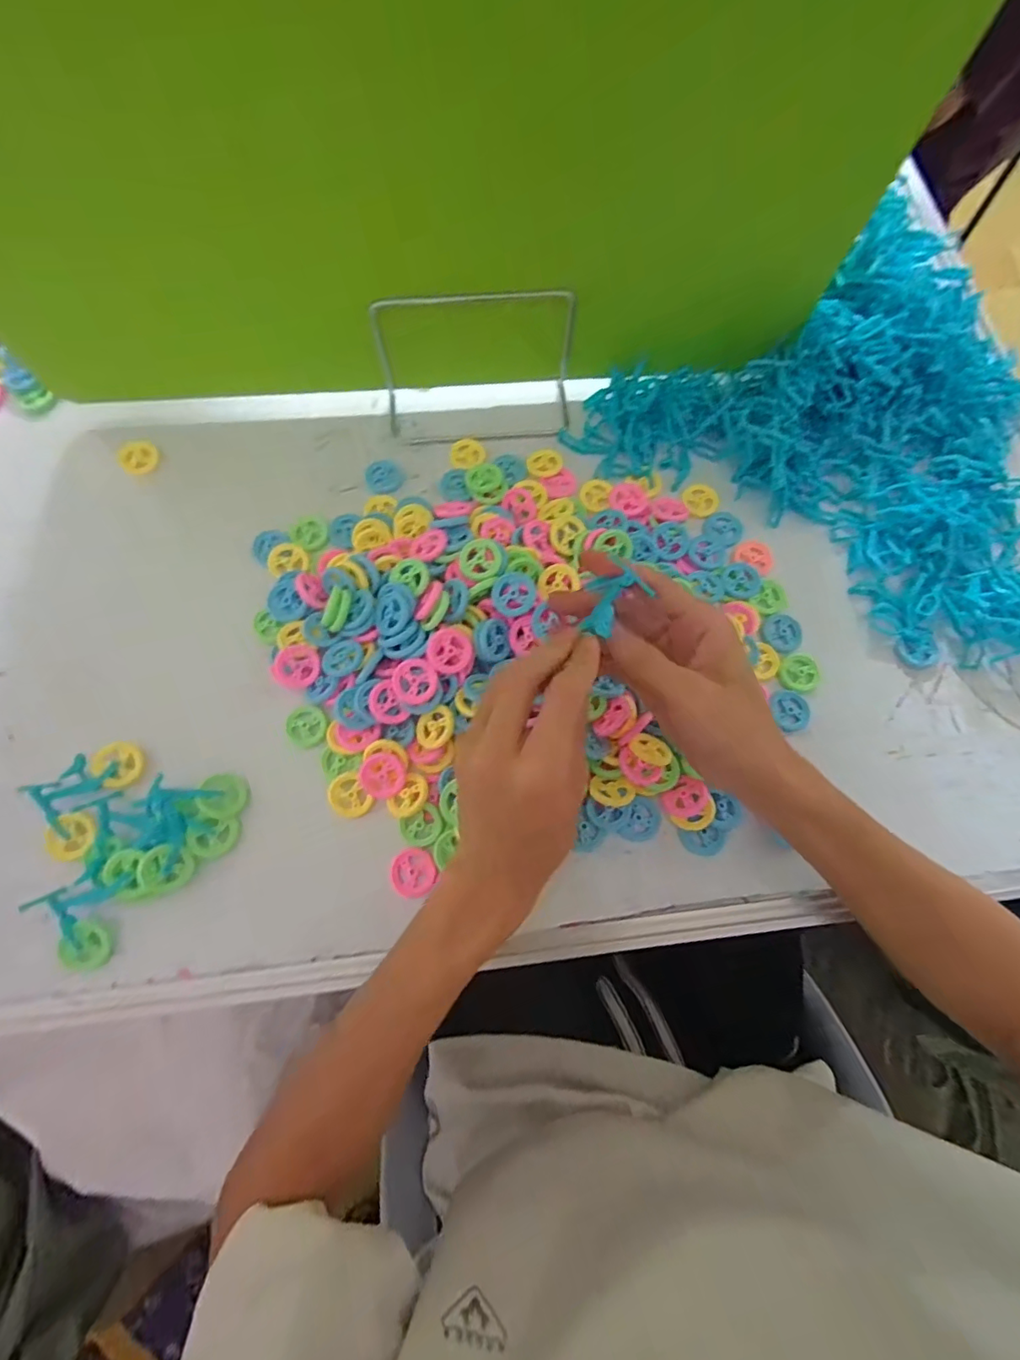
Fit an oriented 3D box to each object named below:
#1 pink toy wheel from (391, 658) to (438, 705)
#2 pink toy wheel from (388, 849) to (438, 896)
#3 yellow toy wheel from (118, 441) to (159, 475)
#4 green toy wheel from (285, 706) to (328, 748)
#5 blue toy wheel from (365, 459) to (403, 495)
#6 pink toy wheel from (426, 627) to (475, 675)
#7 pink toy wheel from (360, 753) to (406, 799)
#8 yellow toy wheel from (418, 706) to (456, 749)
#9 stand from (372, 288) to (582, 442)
[{"bbox_3d":[-0.063,0.001,0.348,0.029,0.004,0.030,0,90,-4],"label":"pink toy wheel"},{"bbox_3d":[-0.062,0.125,0.340,0.029,0.005,0.030,0,74,-1],"label":"pink toy wheel"},{"bbox_3d":[-0.298,-0.179,0.422,0.031,0.006,0.028,40,77,10],"label":"yellow toy wheel"},{"bbox_3d":[-0.142,0.032,0.367,0.028,0.006,0.029,0,74,-1],"label":"green toy wheel"},{"bbox_3d":[-0.102,-0.166,0.425,0.029,0.004,0.030,0,74,-1],"label":"blue toy wheel"},{"bbox_3d":[-0.040,-0.021,0.350,0.030,0.008,0.028,0,74,-1],"label":"pink toy wheel"},{"bbox_3d":[-0.085,0.064,0.349,0.030,0.011,0.027,-20,76,-6],"label":"pink toy wheel"},{"bbox_3d":[-0.051,0.033,0.351,0.027,0.005,0.022,-28,65,16],"label":"yellow toy wheel"},{"bbox_3d":[-0.027,-0.246,0.405,0.161,0.078,0.058,-4,74,-2],"label":"stand"}]

